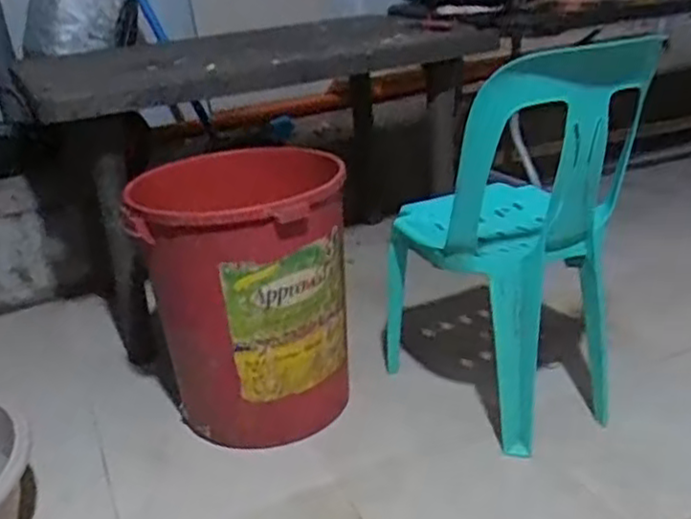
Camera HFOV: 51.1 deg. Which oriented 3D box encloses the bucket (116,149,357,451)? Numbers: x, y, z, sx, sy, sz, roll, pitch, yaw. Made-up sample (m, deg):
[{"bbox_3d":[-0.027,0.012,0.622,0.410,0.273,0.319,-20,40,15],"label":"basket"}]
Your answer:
[{"bbox_3d":[-0.219,0.057,1.561,0.405,0.561,0.422,0,24,0],"label":"bucket"}]

